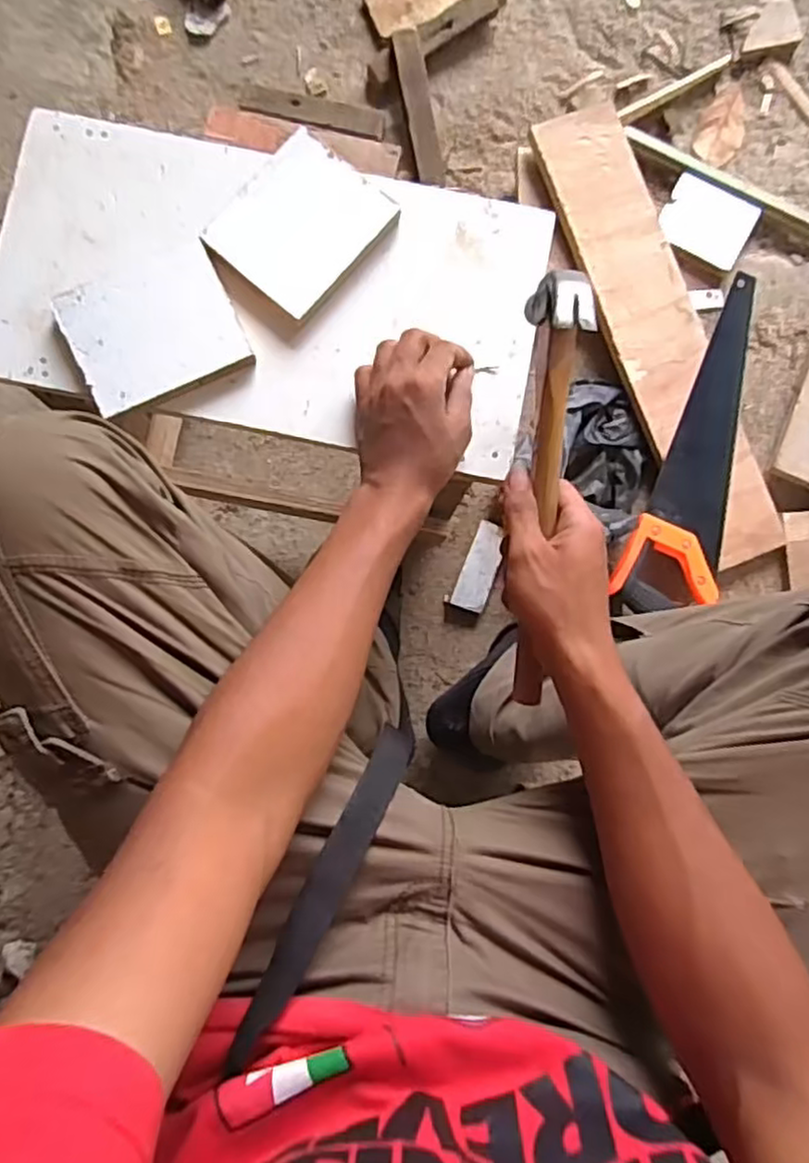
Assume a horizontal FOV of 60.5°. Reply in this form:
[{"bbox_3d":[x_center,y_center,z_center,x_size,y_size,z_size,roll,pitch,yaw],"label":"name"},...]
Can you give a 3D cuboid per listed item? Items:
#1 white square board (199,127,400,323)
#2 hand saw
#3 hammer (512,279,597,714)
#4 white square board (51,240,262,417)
[{"bbox_3d":[-0.080,-0.275,0.535,0.102,0.008,0.118,40,87,2],"label":"white square board"},{"bbox_3d":[0.350,-0.146,0.777,0.108,0.049,0.395,23,86,0],"label":"hand saw"},{"bbox_3d":[0.093,-0.054,0.469,0.027,0.073,0.283,2,104,-2],"label":"hammer"},{"bbox_3d":[-0.190,-0.192,0.526,0.120,0.010,0.102,-25,87,-2],"label":"white square board"}]

